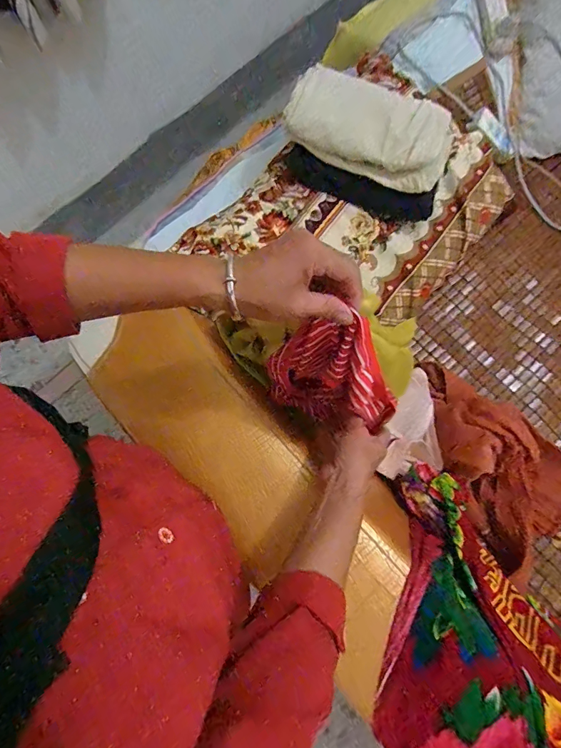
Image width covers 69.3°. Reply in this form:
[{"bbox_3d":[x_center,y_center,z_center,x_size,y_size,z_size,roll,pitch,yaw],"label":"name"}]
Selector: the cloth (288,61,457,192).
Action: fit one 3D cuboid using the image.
[{"bbox_3d":[0.147,-0.404,0.664,0.269,0.034,0.141,25,95,-1],"label":"cloth"}]

